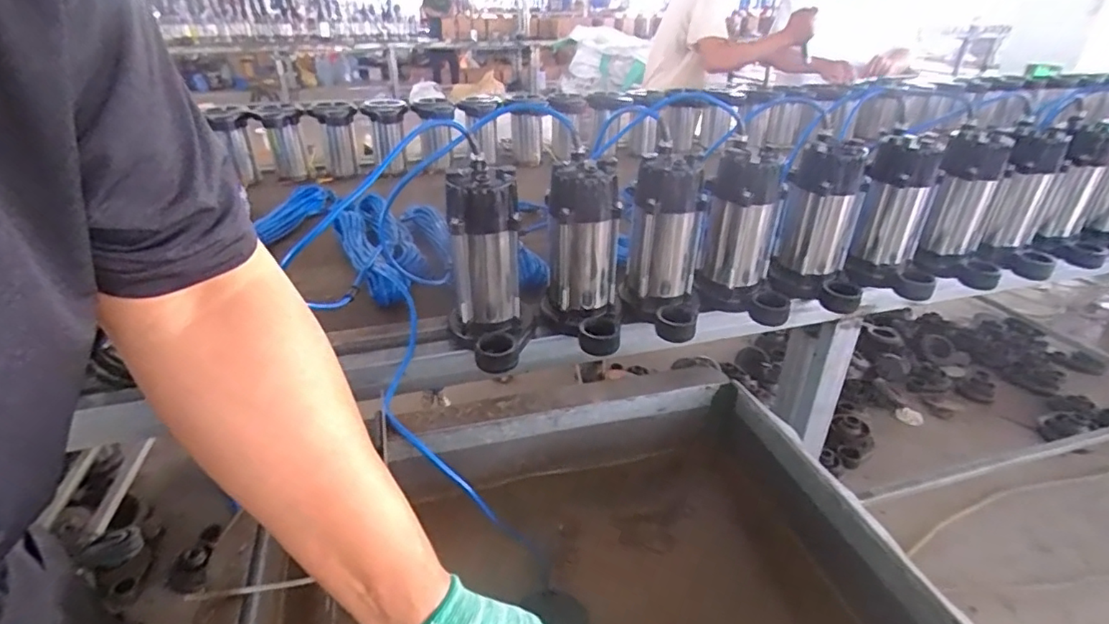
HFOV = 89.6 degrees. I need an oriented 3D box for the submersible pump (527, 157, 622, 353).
[{"bbox_3d":[0.035,-0.076,0.763,0.114,0.231,0.127,0,29,0],"label":"submersible pump"}]

